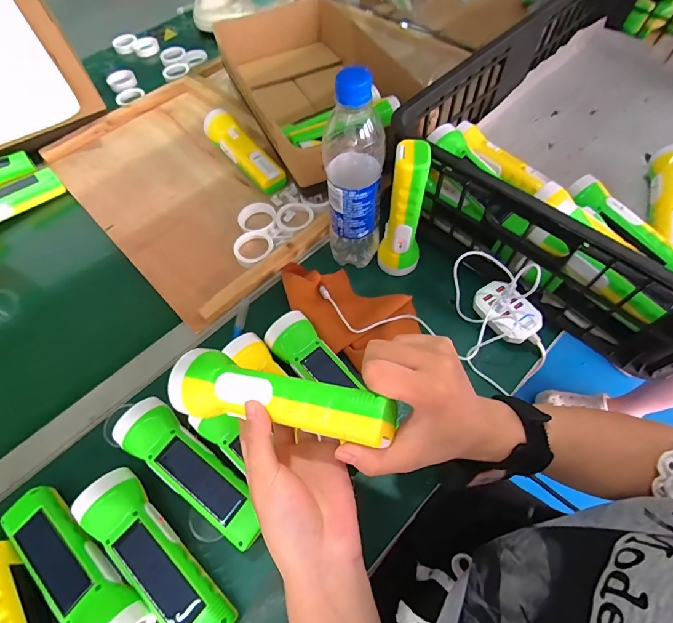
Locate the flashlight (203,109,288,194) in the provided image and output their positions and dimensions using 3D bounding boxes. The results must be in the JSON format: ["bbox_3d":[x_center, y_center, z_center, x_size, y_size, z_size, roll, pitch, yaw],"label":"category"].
[{"bbox_3d":[-0.145,-0.251,0.582,0.050,0.046,0.184,-38,66,-17],"label":"flashlight"}]

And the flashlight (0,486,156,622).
[{"bbox_3d":[-0.236,0.223,0.326,0.177,0.044,0.055,35,69,20],"label":"flashlight"}]

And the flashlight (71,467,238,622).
[{"bbox_3d":[-0.160,0.215,0.327,0.174,0.045,0.050,38,69,21],"label":"flashlight"}]

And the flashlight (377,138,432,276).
[{"bbox_3d":[0.077,-0.109,0.419,0.051,0.162,0.044,14,63,10],"label":"flashlight"}]

